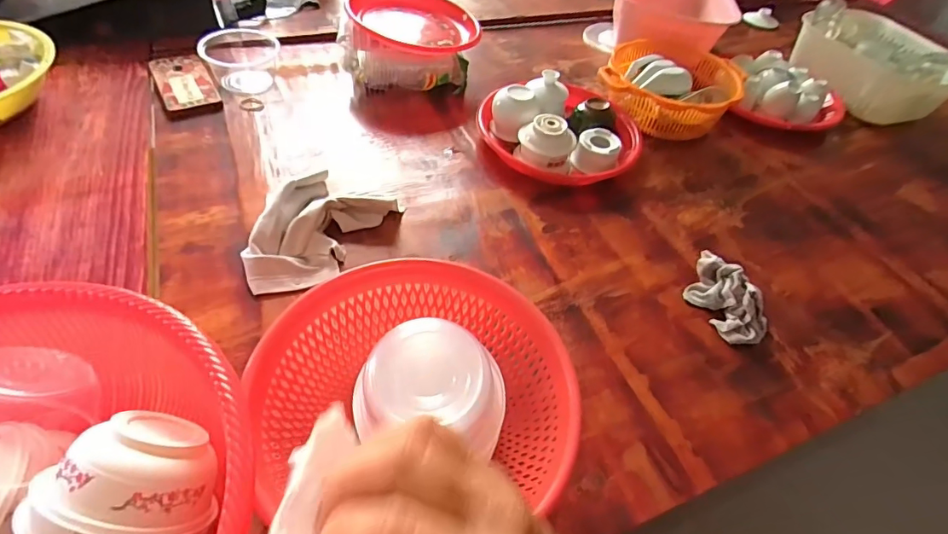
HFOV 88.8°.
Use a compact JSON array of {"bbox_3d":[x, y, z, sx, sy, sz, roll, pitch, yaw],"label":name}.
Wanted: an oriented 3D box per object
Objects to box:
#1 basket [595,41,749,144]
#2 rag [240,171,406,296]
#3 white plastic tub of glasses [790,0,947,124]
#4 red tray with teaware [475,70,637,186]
[{"bbox_3d":[0.335,-0.310,0.825,0.209,0.069,0.226,27,53,15],"label":"basket"},{"bbox_3d":[-0.189,-0.044,0.569,0.114,0.045,0.184,26,53,14],"label":"rag"},{"bbox_3d":[0.735,-0.376,0.890,0.135,0.112,0.281,-10,53,-14],"label":"white plastic tub of glasses"},{"bbox_3d":[0.141,-0.211,0.731,0.228,0.065,0.211,-20,56,-21],"label":"red tray with teaware"}]

